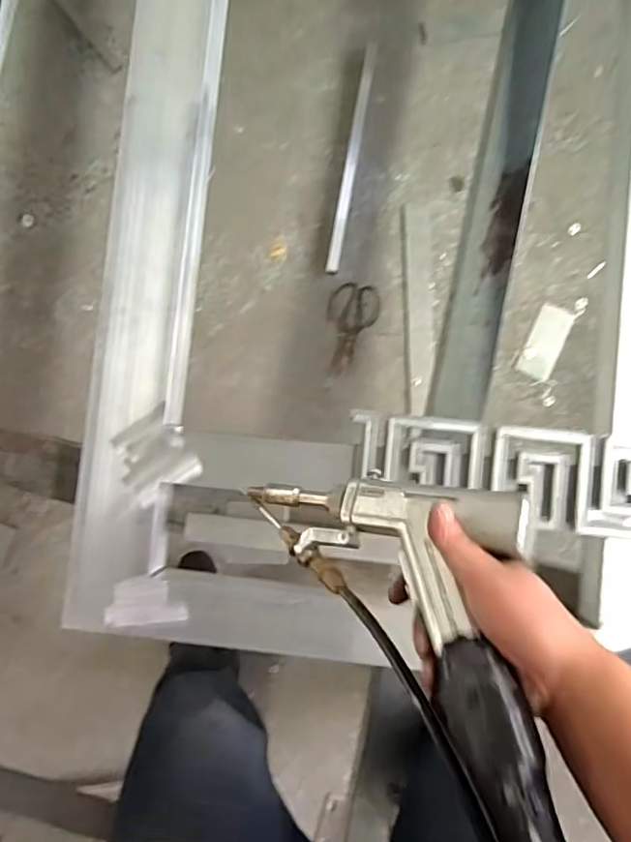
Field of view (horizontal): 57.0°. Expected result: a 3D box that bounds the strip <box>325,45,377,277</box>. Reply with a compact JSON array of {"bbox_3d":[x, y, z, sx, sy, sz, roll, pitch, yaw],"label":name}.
[{"bbox_3d":[0.076,-0.553,1.219,0.026,0.011,0.490,10,88,-3],"label":"strip"}]

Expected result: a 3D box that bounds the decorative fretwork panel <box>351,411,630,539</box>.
[{"bbox_3d":[0.311,0.073,0.683,0.512,0.020,0.116,6,86,3],"label":"decorative fretwork panel"}]

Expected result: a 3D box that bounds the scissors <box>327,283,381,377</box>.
[{"bbox_3d":[0.069,-0.188,1.206,0.104,0.007,0.195,13,86,4],"label":"scissors"}]

